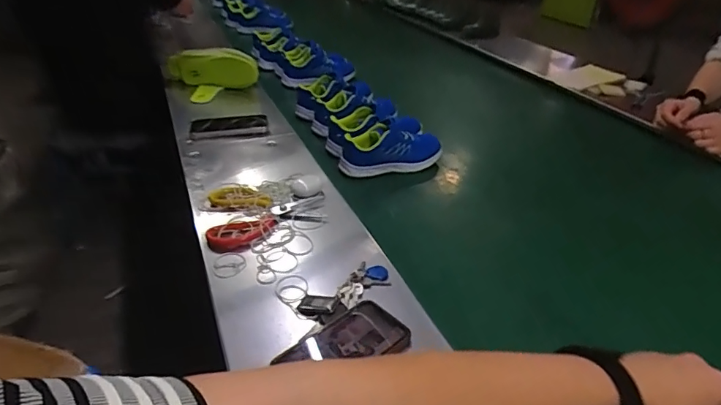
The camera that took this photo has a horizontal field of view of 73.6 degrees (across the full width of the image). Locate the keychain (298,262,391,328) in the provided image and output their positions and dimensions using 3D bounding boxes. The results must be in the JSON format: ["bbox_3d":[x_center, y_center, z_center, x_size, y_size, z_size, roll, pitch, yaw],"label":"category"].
[{"bbox_3d":[-0.016,0.111,0.615,0.132,0.010,0.048,-27,42,-34],"label":"keychain"}]

